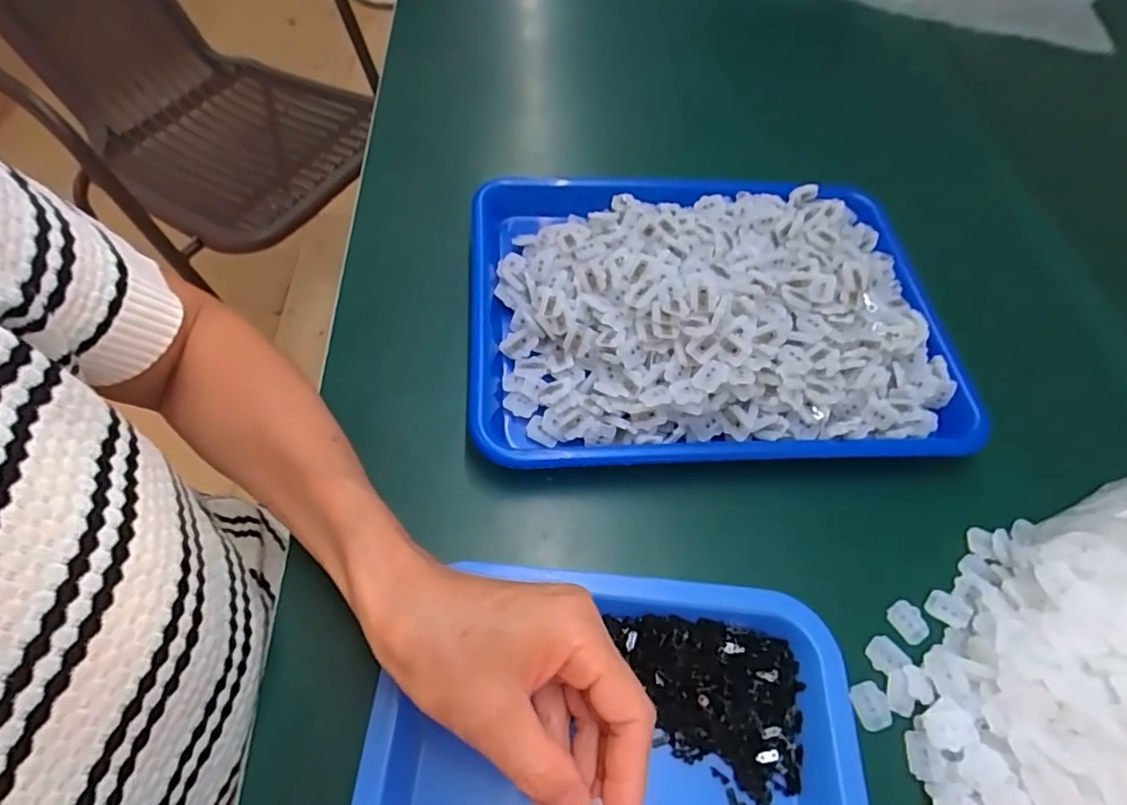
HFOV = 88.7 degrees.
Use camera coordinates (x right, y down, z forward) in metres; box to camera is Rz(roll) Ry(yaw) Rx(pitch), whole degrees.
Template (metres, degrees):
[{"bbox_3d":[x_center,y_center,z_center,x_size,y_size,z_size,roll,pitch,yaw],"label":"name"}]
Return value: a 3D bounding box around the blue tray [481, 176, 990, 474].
[{"bbox_3d":[0.103,-0.073,0.402,0.328,0.055,0.239,-1,59,-5],"label":"blue tray"}]

